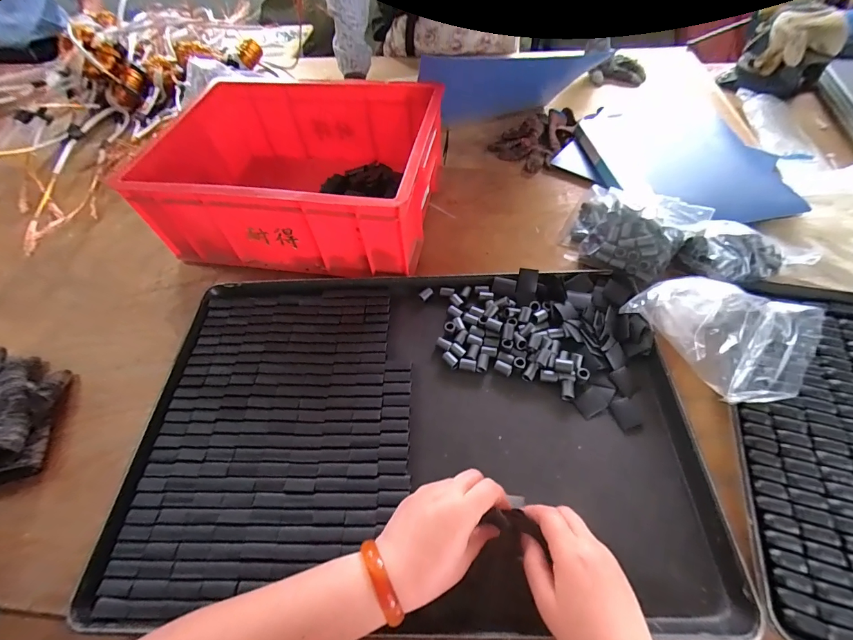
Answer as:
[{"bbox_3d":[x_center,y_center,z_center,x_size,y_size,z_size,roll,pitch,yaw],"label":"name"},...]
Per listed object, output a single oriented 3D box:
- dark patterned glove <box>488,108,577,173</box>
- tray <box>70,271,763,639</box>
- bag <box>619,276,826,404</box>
[{"bbox_3d":[0.222,-0.361,0.756,0.120,0.029,0.190,38,65,26],"label":"dark patterned glove"},{"bbox_3d":[-0.016,0.106,0.442,0.589,0.042,0.382,-1,53,3],"label":"tray"},{"bbox_3d":[0.330,0.010,0.437,0.100,0.076,0.172,-30,58,-16],"label":"bag"}]

